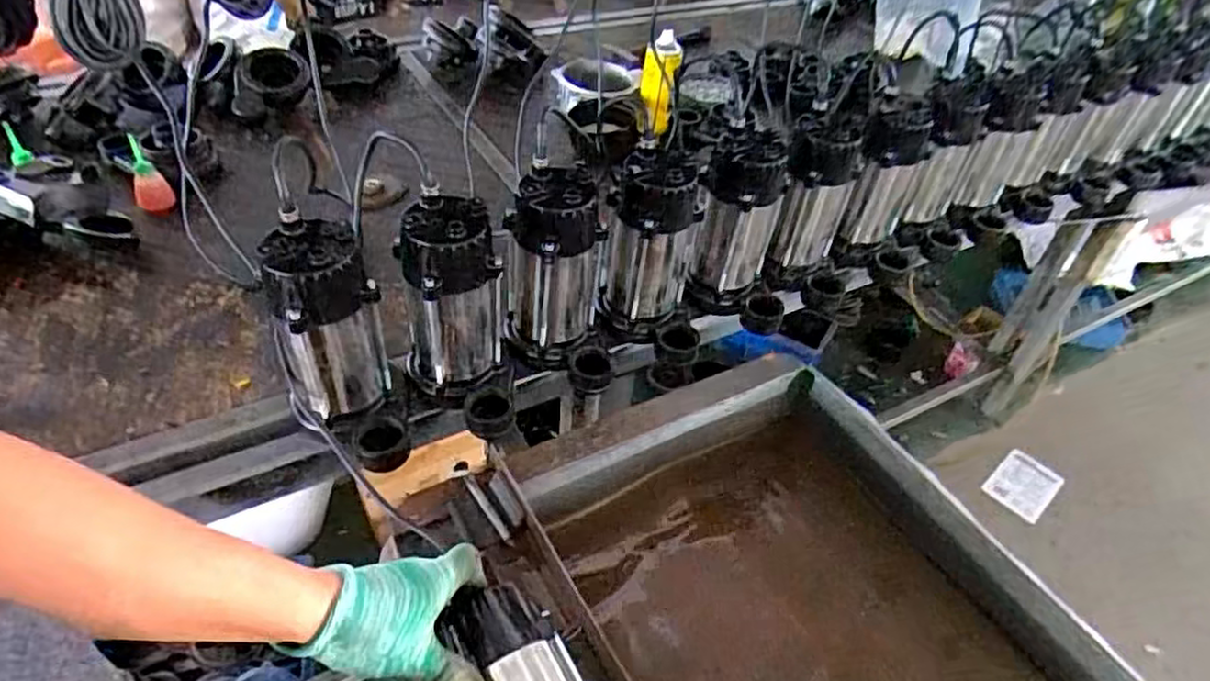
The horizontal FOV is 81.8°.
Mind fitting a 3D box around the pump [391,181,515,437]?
[{"bbox_3d":[-0.160,-0.019,0.743,0.114,0.237,0.124,-14,41,-14],"label":"pump"}]

